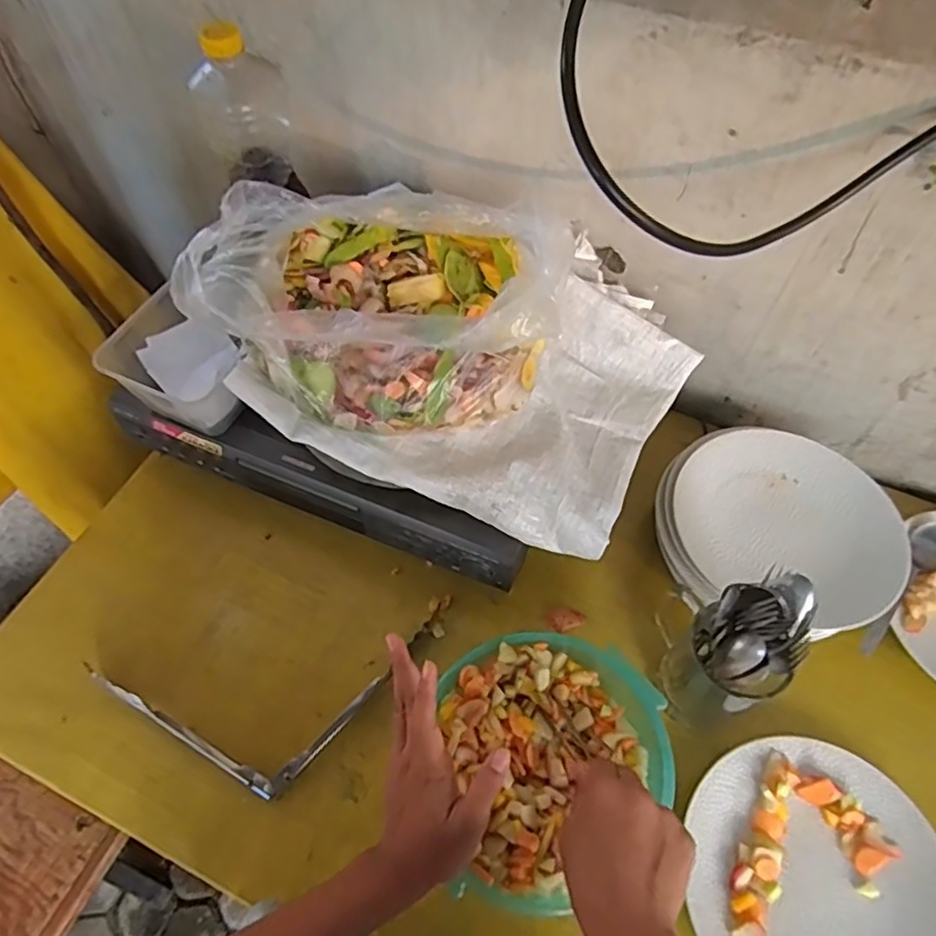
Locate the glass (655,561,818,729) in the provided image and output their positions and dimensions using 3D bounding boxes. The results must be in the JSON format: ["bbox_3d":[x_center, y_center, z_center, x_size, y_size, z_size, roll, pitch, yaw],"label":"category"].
[{"bbox_3d":[0.206,0.143,0.508,0.085,0.163,0.083,-2,60,-1],"label":"glass"}]

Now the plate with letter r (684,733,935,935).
[{"bbox_3d":[0.267,0.318,0.497,0.184,0.029,0.200,0,60,0],"label":"plate with letter r"}]

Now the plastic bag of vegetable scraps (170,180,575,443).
[{"bbox_3d":[-0.064,-0.118,0.536,0.273,0.164,0.161,2,60,1],"label":"plastic bag of vegetable scraps"}]

